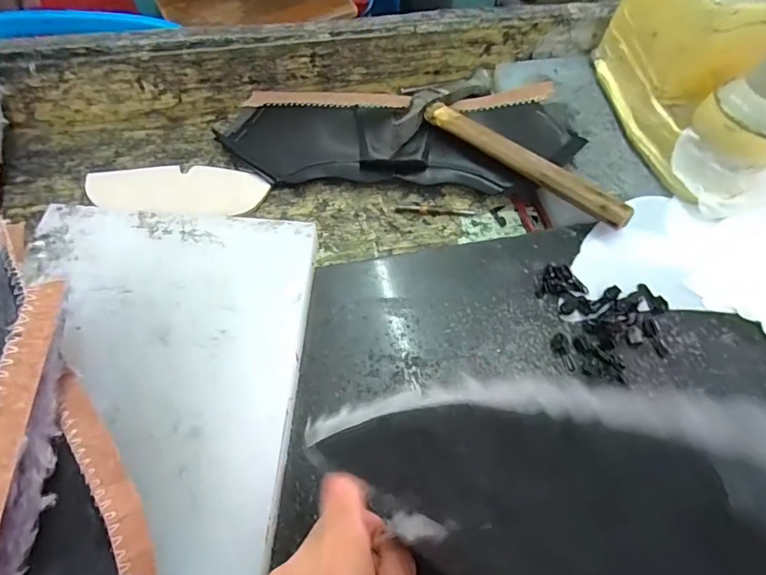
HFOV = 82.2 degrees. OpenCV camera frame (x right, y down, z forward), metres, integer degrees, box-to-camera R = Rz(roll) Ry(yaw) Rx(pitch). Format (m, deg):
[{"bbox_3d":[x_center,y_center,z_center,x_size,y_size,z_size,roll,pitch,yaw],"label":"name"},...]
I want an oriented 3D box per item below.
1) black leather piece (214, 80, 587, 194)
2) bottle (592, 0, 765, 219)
[{"bbox_3d":[0.010,-0.147,0.421,0.317,0.024,0.106,2,70,5],"label":"black leather piece"},{"bbox_3d":[0.276,-0.192,0.344,0.089,0.162,0.207,-6,63,-5],"label":"bottle"}]

